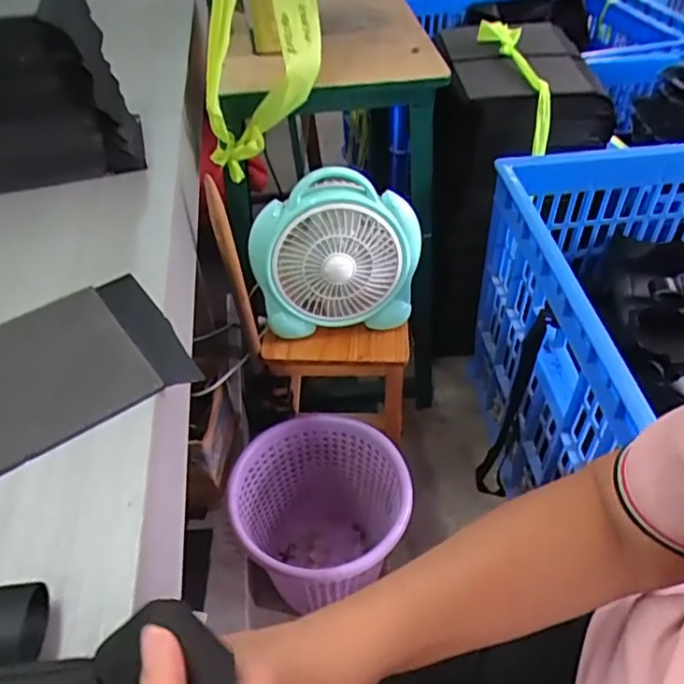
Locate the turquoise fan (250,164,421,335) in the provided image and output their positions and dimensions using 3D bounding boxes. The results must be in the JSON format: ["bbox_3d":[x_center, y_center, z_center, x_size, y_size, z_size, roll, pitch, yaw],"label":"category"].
[{"bbox_3d":[-0.009,-0.120,0.888,0.240,0.213,0.088,-2,45,-1],"label":"turquoise fan"}]

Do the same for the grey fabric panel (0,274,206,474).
[{"bbox_3d":[-0.272,0.041,0.476,0.286,0.014,0.146,-29,52,-25],"label":"grey fabric panel"}]

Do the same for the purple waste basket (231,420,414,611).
[{"bbox_3d":[-0.030,0.323,1.042,0.266,0.298,0.268,-1,45,1],"label":"purple waste basket"}]

